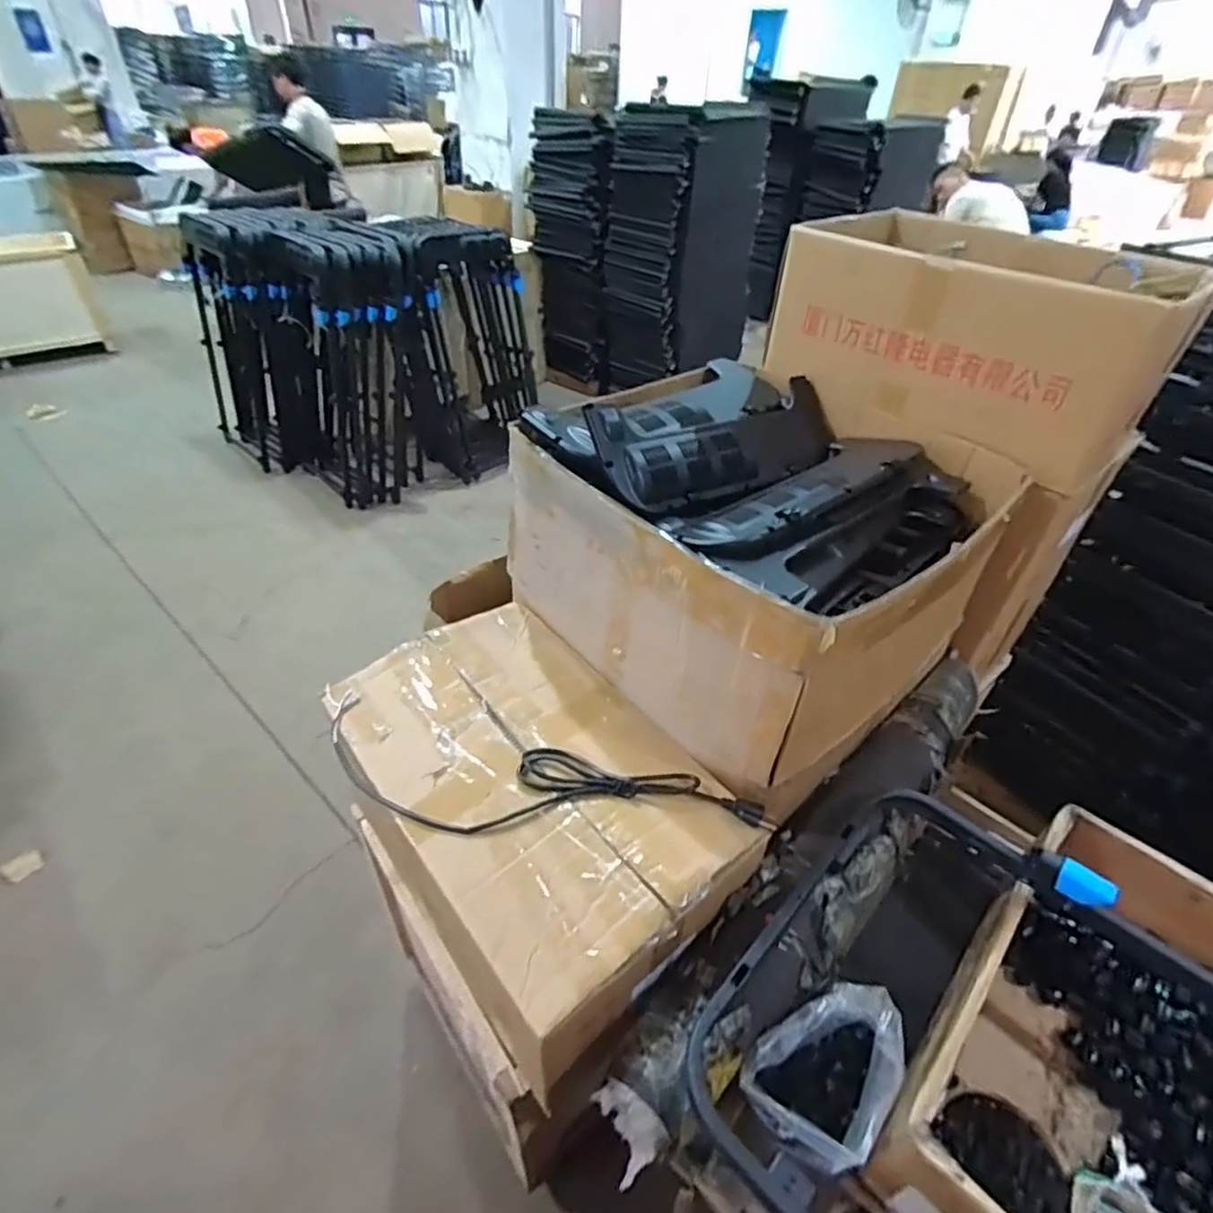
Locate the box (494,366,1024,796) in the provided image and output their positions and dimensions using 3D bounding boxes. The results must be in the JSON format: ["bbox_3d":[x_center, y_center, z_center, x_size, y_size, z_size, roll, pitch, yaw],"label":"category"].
[{"bbox_3d":[0.228,-0.105,0.997,0.576,0.318,0.559,-30,50,-33],"label":"box"}]

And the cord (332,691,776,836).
[{"bbox_3d":[-0.100,0.230,0.800,0.573,0.041,0.146,11,41,10],"label":"cord"}]

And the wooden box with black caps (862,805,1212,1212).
[{"bbox_3d":[0.578,0.535,0.730,0.350,0.180,0.526,32,48,30],"label":"wooden box with black caps"}]

